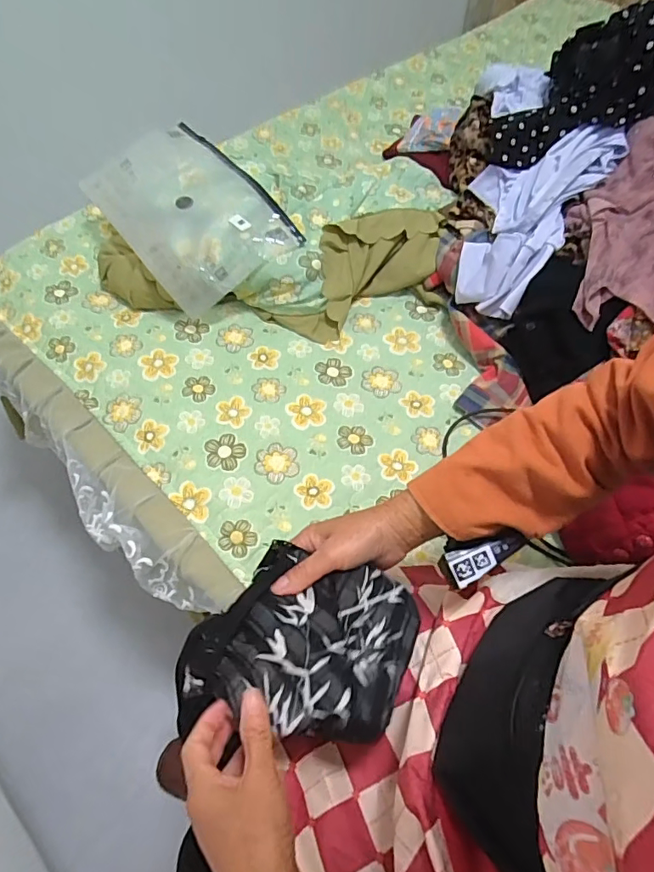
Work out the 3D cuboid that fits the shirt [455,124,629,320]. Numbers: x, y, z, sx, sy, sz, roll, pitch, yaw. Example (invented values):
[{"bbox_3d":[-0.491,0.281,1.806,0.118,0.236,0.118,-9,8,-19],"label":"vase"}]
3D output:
[{"bbox_3d":[0.277,-0.319,0.737,0.176,0.076,0.295,29,85,17],"label":"shirt"}]

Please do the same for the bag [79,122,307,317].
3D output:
[{"bbox_3d":[-0.216,-0.349,0.795,0.210,0.086,0.330,-33,63,-19],"label":"bag"}]

